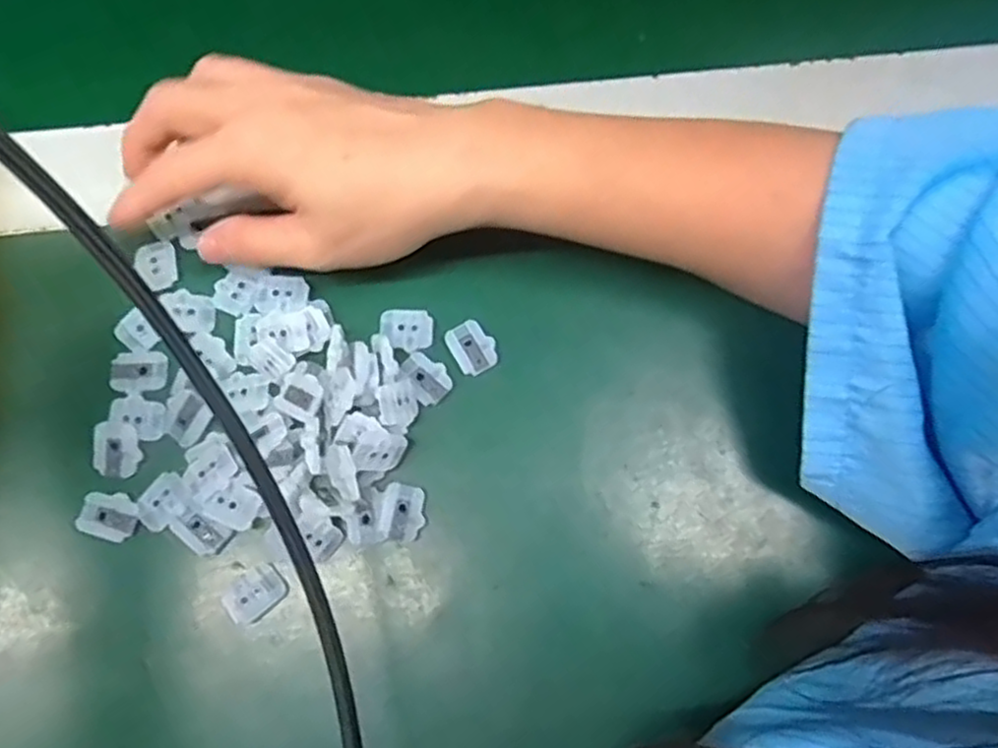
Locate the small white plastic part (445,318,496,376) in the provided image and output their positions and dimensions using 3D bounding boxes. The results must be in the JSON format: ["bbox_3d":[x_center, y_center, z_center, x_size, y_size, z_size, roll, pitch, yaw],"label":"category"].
[{"bbox_3d":[-0.011,-0.011,0.294,0.017,0.004,0.022,-28,78,-7],"label":"small white plastic part"}]

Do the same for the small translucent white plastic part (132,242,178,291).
[{"bbox_3d":[-0.143,-0.045,0.300,0.017,0.004,0.022,-15,77,-4],"label":"small translucent white plastic part"}]

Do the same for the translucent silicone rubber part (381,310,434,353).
[{"bbox_3d":[-0.038,-0.018,0.295,0.021,0.004,0.017,0,76,-1],"label":"translucent silicone rubber part"}]

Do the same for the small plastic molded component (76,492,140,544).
[{"bbox_3d":[-0.151,0.055,0.278,0.021,0.006,0.018,20,77,4],"label":"small plastic molded component"}]

